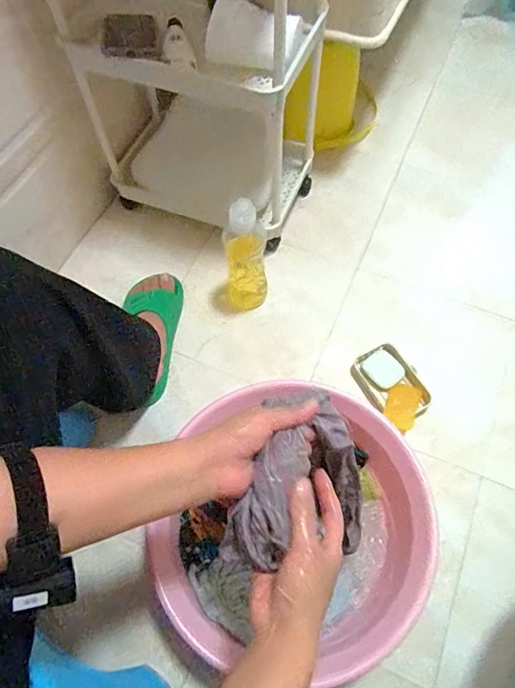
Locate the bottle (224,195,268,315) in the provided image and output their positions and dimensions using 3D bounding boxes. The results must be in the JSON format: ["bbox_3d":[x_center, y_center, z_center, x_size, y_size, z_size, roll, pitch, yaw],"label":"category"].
[{"bbox_3d":[-0.022,-0.143,0.798,0.075,0.240,0.058,-5,64,0],"label":"bottle"}]

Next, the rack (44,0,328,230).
[{"bbox_3d":[-0.117,-0.485,0.726,0.410,0.607,0.253,19,65,12],"label":"rack"}]

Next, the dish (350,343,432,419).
[{"bbox_3d":[0.225,0.068,0.798,0.087,0.031,0.133,-24,66,-10],"label":"dish"}]

